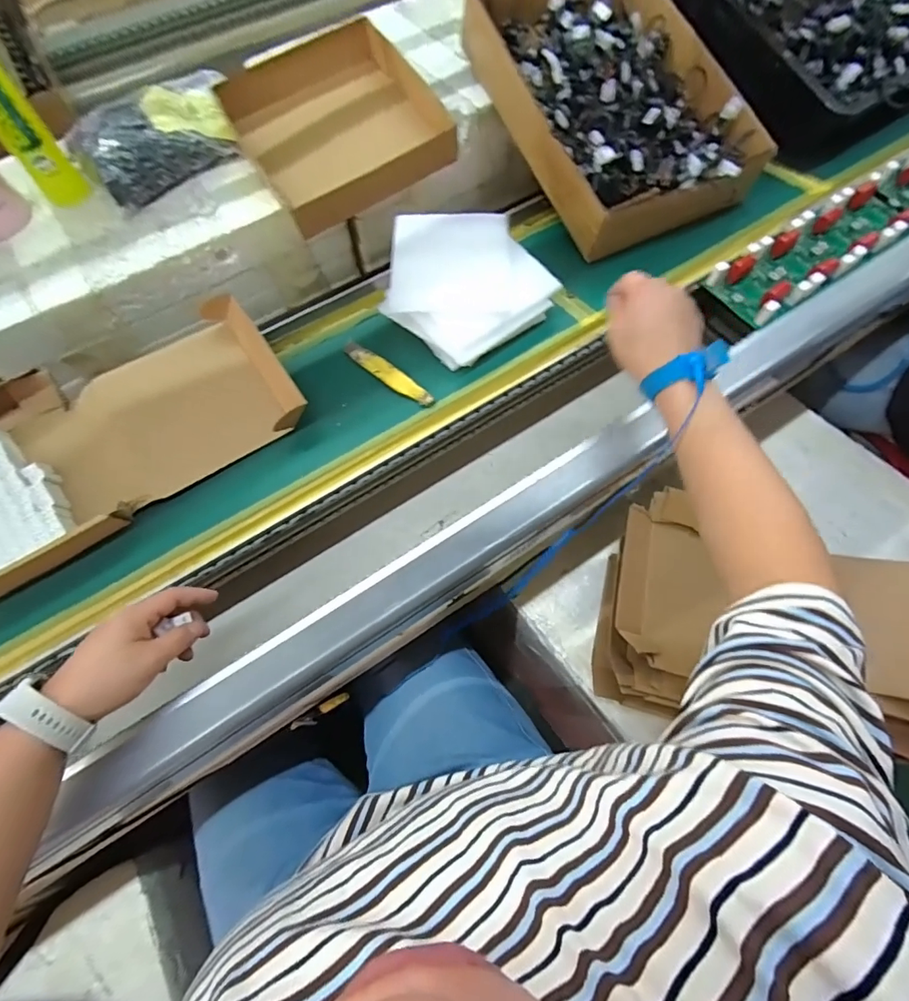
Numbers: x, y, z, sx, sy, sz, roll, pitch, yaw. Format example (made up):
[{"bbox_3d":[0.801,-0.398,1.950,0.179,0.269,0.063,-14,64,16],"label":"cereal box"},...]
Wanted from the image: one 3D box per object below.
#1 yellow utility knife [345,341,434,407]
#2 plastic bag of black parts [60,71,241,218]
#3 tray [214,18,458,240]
[{"bbox_3d":[-0.075,-0.140,0.525,0.131,0.013,0.022,41,74,17],"label":"yellow utility knife"},{"bbox_3d":[-0.350,-0.448,0.585,0.211,0.059,0.117,-42,72,-15],"label":"plastic bag of black parts"},{"bbox_3d":[-0.141,-0.459,0.586,0.231,0.059,0.230,-30,69,-11],"label":"tray"}]

